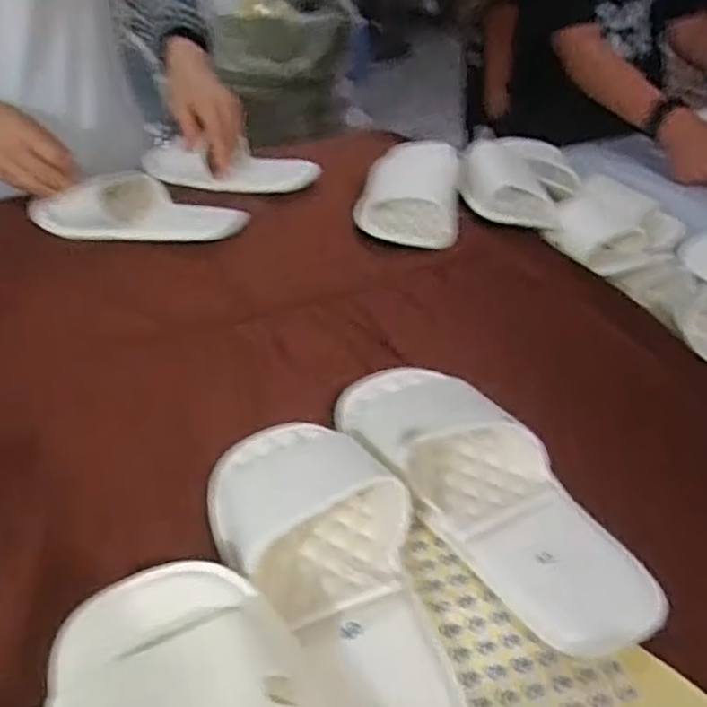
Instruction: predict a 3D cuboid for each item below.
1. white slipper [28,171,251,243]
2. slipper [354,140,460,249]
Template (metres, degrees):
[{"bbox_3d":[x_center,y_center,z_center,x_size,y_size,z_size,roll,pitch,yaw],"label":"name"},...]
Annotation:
[{"bbox_3d":[-0.236,-0.163,0.763,0.236,0.045,0.096,1,38,5],"label":"white slipper"},{"bbox_3d":[0.063,-0.188,0.781,0.107,0.063,0.218,1,37,7],"label":"slipper"}]

